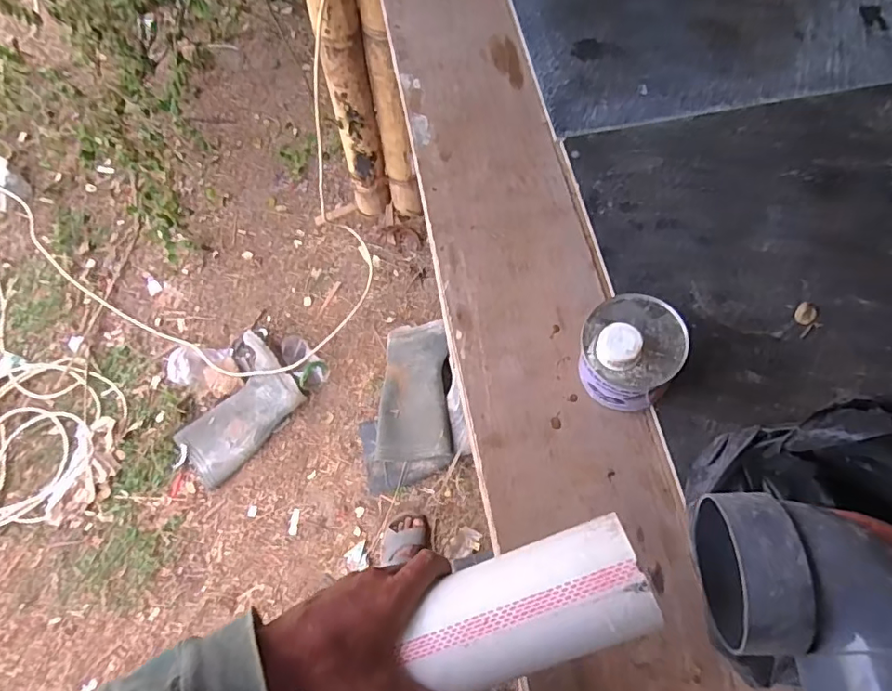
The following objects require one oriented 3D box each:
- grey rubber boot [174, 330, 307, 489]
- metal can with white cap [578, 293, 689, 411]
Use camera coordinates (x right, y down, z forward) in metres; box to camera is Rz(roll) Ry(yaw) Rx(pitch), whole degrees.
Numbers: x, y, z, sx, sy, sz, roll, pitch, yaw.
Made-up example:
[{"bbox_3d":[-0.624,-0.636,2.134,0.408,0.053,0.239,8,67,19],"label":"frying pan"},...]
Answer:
[{"bbox_3d":[-0.578,0.172,1.473,0.250,0.070,0.365,36,74,15],"label":"grey rubber boot"},{"bbox_3d":[0.187,0.011,0.566,0.096,0.114,0.103,-43,73,-13],"label":"metal can with white cap"}]

